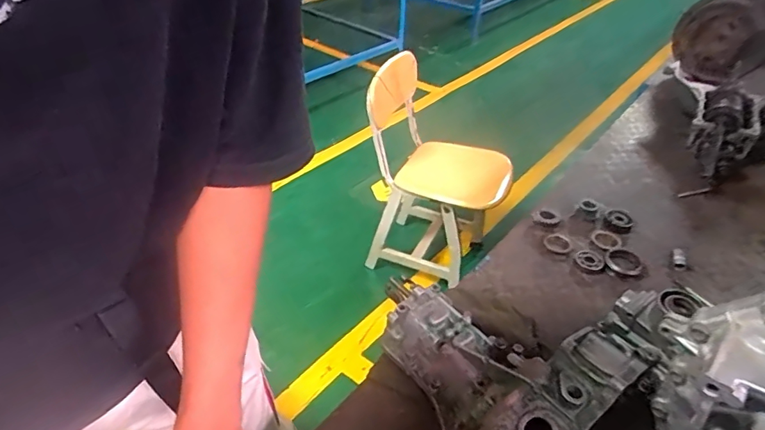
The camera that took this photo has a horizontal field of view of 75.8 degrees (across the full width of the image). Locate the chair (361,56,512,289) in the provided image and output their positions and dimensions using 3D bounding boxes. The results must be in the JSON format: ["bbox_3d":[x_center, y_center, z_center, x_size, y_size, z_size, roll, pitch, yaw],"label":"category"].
[{"bbox_3d":[0.223,-0.158,1.796,0.471,0.726,0.424,14,40,14],"label":"chair"}]

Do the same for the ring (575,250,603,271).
[{"bbox_3d":[0.415,0.091,0.987,0.052,0.012,0.056,1,39,-1],"label":"ring"}]

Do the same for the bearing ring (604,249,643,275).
[{"bbox_3d":[0.467,0.090,0.951,0.071,0.009,0.071,1,39,-1],"label":"bearing ring"}]

